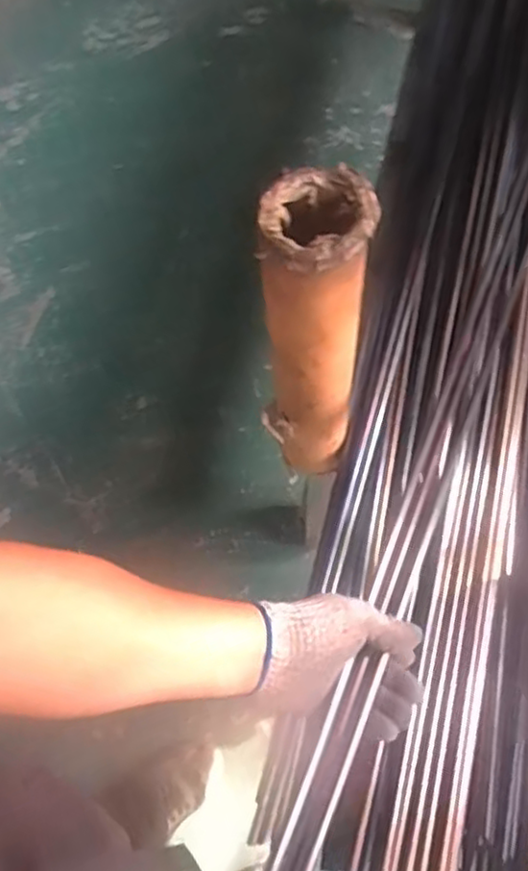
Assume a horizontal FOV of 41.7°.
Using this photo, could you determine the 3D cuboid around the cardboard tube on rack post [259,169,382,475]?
[{"bbox_3d":[0.054,-0.086,0.759,0.091,0.470,0.091,15,67,9],"label":"cardboard tube on rack post"}]

